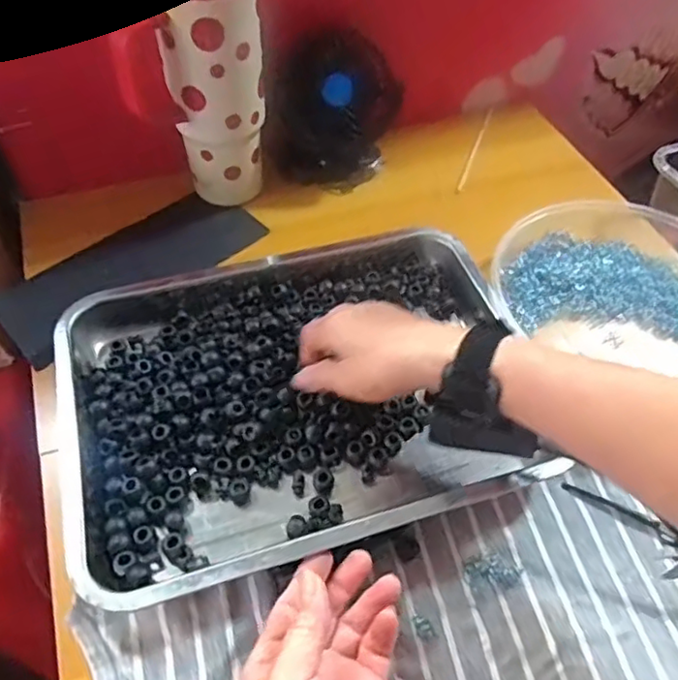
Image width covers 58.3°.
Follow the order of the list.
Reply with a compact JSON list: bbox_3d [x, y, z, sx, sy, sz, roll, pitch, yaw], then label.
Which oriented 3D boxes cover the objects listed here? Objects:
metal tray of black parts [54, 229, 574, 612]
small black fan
[{"bbox_3d":[-0.032,0.029,0.469,0.337,0.043,0.267,-15,56,-13],"label":"metal tray of black parts"},{"bbox_3d":[-0.003,-0.225,0.599,0.127,0.126,0.059,-3,54,-5],"label":"small black fan"}]

